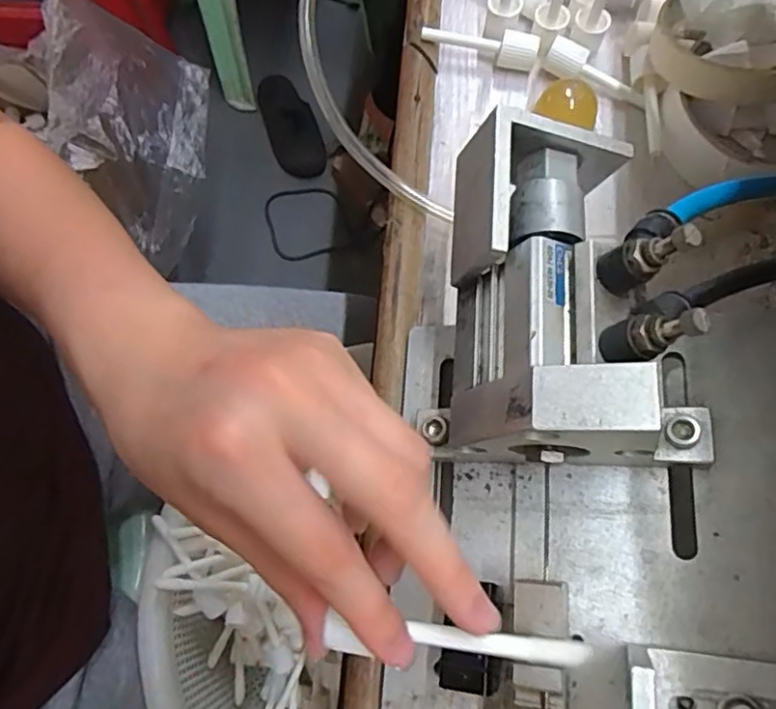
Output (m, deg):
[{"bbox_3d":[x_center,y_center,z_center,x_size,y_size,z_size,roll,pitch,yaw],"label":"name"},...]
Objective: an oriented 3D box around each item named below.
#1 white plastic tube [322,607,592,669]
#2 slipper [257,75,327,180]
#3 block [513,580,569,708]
[{"bbox_3d":[0.021,0.090,0.192,0.079,0.007,0.010,1,72,7],"label":"white plastic tube"},{"bbox_3d":[-0.184,-0.429,1.163,0.091,0.067,0.210,-22,73,-5],"label":"slipper"},{"bbox_3d":[0.047,0.108,0.193,0.016,0.009,0.068,4,72,3],"label":"block"}]

